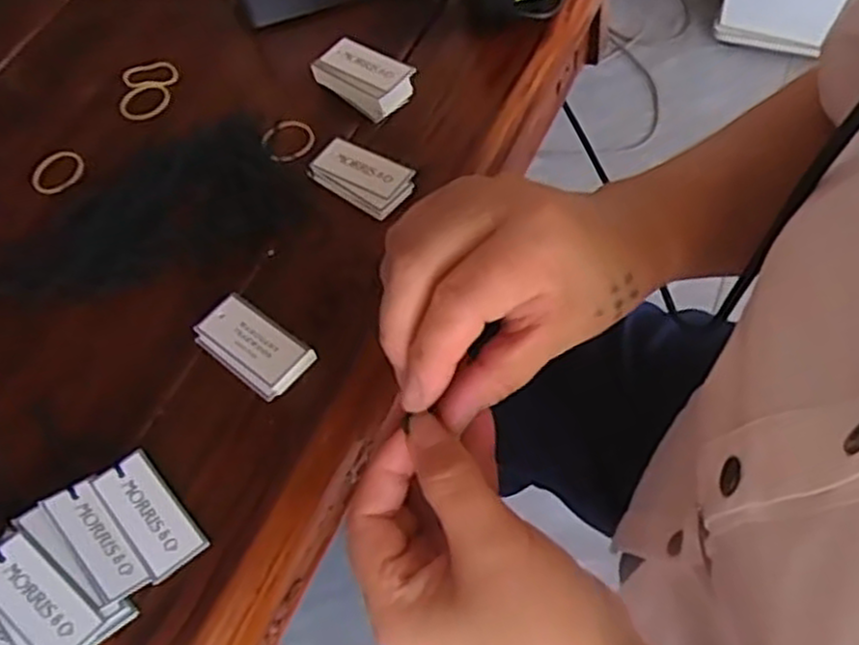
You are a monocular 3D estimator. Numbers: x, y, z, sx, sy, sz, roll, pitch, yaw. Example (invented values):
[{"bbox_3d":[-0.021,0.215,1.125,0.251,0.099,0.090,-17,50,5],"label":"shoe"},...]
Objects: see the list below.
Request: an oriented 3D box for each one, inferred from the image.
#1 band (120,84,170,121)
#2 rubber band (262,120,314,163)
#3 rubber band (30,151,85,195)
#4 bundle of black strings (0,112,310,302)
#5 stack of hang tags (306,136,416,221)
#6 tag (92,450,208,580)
[{"bbox_3d":[-0.182,-0.142,0.494,0.032,0.005,0.030,-4,57,7],"label":"band"},{"bbox_3d":[-0.084,-0.108,0.457,0.030,0.004,0.033,-4,57,7],"label":"rubber band"},{"bbox_3d":[-0.228,-0.093,0.469,0.032,0.004,0.034,-34,59,-12],"label":"rubber band"},{"bbox_3d":[-0.163,-0.063,0.431,0.167,0.009,0.102,-25,58,-7],"label":"bundle of black strings"},{"bbox_3d":[-0.038,-0.082,0.427,0.063,0.011,0.032,31,68,25],"label":"stack of hang tags"},{"bbox_3d":[-0.122,0.083,0.335,0.026,0.009,0.056,-38,60,-15],"label":"tag"}]

